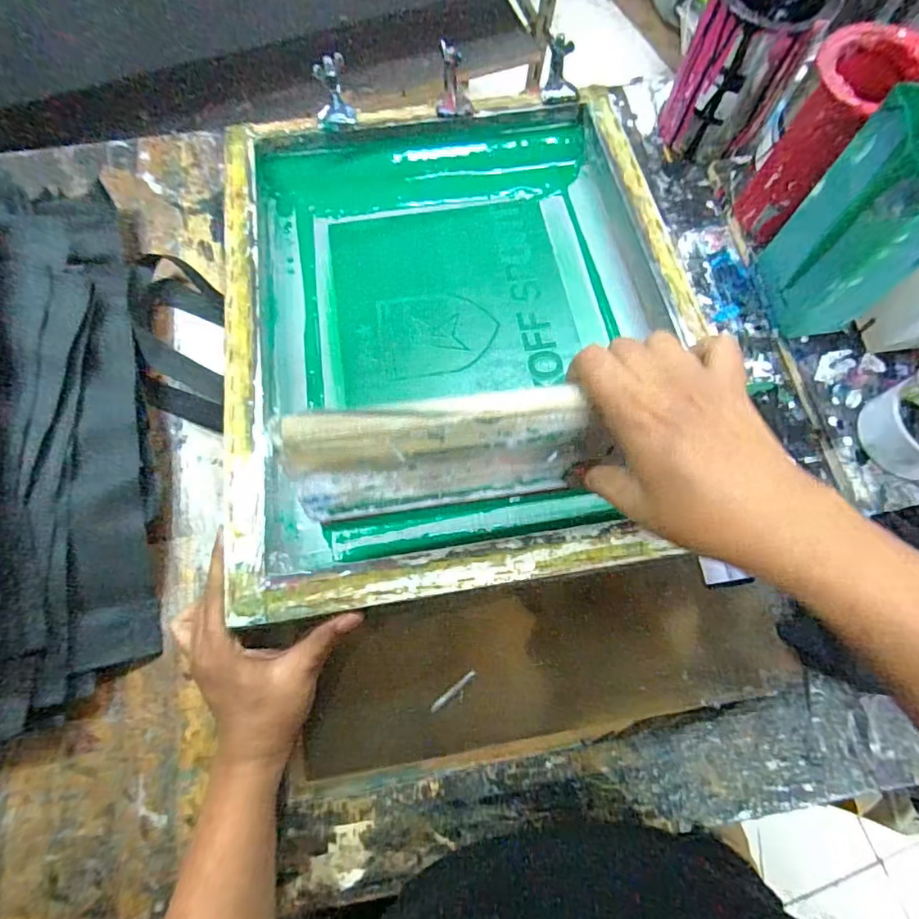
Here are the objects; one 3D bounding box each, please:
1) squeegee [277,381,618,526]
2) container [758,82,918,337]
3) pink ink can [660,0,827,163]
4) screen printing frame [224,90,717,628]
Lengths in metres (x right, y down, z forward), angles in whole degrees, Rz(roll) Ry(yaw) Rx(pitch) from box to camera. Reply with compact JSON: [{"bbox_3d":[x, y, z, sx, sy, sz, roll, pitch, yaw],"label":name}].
[{"bbox_3d":[-0.010,-0.009,0.319,0.178,0.104,0.028,-9,55,-4],"label":"squeegee"},{"bbox_3d":[0.332,-0.186,0.423,0.080,0.184,0.092,-2,72,-2],"label":"container"},{"bbox_3d":[0.277,-0.398,0.528,0.095,0.141,0.096,0,72,-1],"label":"pink ink can"},{"bbox_3d":[0.000,-0.129,0.471,0.388,0.058,0.481,-9,65,-4],"label":"screen printing frame"}]

